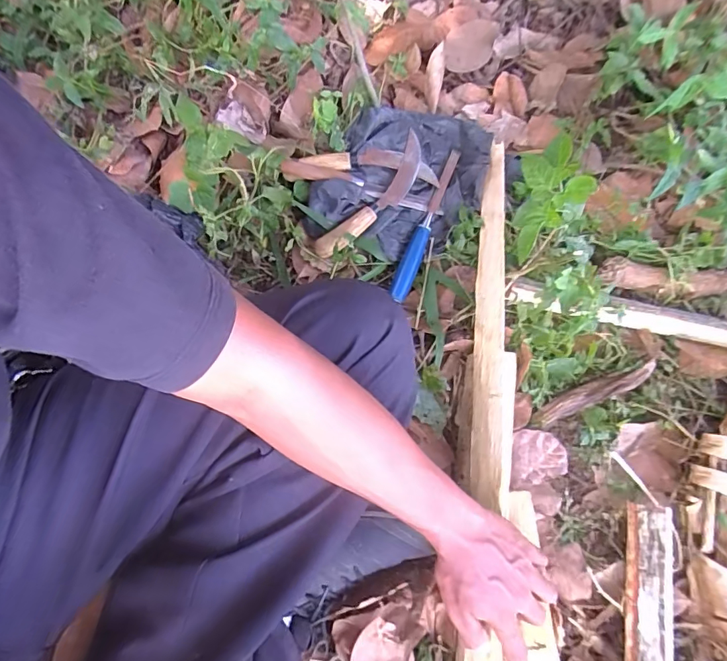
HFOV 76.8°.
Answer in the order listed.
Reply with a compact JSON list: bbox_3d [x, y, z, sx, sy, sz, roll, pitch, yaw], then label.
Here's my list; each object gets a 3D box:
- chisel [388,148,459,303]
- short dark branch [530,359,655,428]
[{"bbox_3d":[0.083,-0.144,0.610,0.025,0.025,0.219,21,85,7],"label":"chisel"},{"bbox_3d":[0.279,0.077,0.564,0.160,0.018,0.025,-25,69,3],"label":"short dark branch"}]

